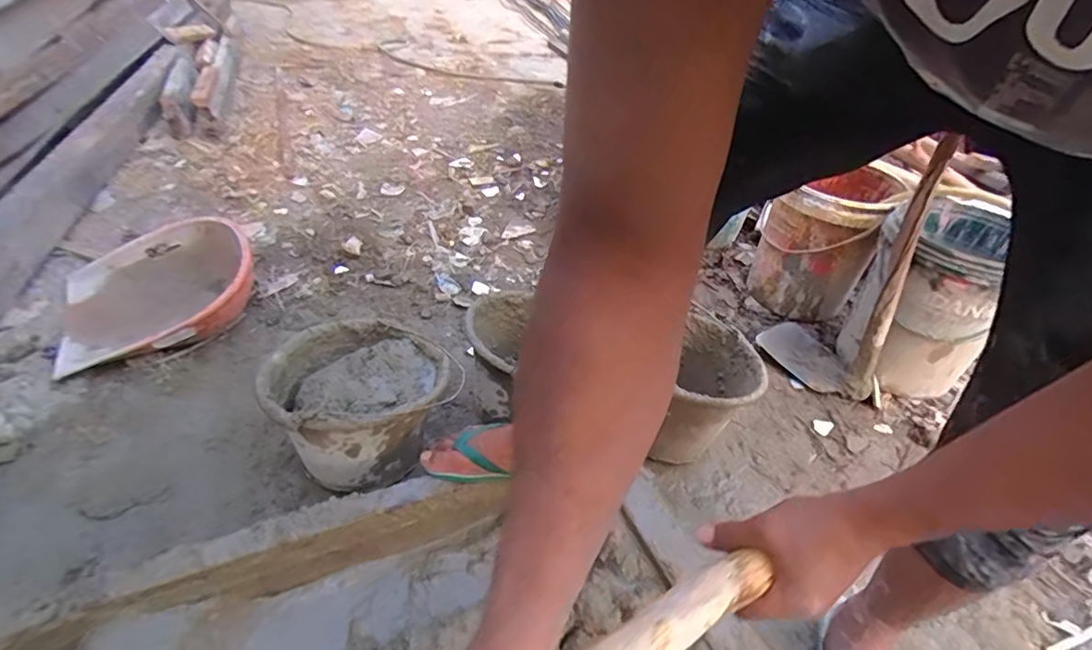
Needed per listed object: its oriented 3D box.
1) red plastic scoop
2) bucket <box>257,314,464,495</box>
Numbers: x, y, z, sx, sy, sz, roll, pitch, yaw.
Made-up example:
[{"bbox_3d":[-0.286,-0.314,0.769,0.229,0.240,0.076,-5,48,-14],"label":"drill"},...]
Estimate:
[{"bbox_3d":[-0.887,-0.087,1.199,0.376,0.136,0.399,-16,44,-27],"label":"red plastic scoop"},{"bbox_3d":[-0.327,0.137,0.942,0.277,0.225,0.267,2,40,-2],"label":"bucket"}]

